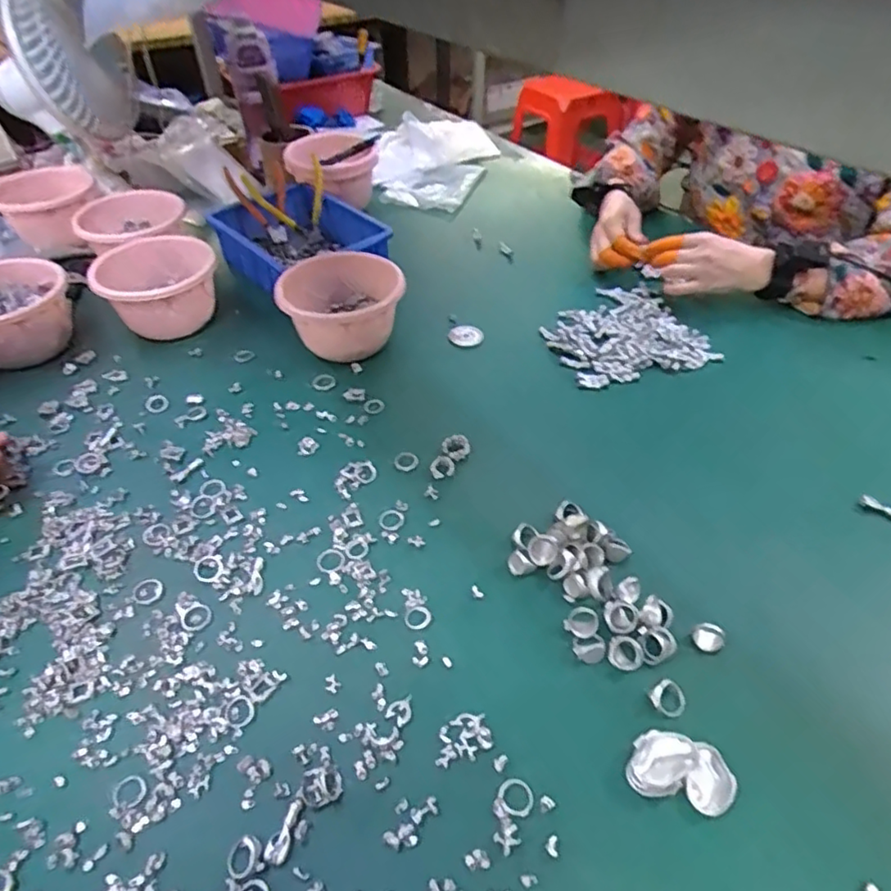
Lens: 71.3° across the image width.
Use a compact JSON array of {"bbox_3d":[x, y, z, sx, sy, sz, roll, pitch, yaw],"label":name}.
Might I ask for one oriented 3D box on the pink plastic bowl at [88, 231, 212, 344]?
[{"bbox_3d":[-0.368,-0.196,0.806,0.135,0.097,0.148,0,46,0],"label":"pink plastic bowl"}]

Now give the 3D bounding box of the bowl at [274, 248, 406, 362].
[{"bbox_3d":[-0.125,-0.163,0.770,0.147,0.096,0.113,-9,47,-8],"label":"bowl"}]

